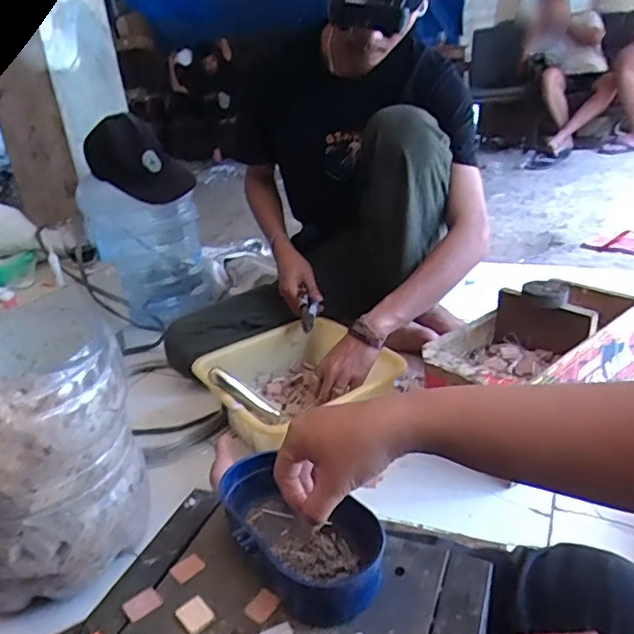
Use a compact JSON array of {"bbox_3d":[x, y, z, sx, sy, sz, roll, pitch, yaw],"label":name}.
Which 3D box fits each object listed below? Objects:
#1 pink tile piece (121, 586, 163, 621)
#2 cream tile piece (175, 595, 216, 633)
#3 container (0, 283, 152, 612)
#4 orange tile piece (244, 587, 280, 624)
[{"bbox_3d":[-0.131,0.214,0.418,0.026,0.004,0.020,-20,29,-29],"label":"pink tile piece"},{"bbox_3d":[-0.088,0.215,0.404,0.021,0.006,0.025,-24,31,-35],"label":"cream tile piece"},{"bbox_3d":[-0.351,0.158,0.686,0.244,0.242,0.250,-17,27,-23],"label":"container"},{"bbox_3d":[-0.040,0.210,0.406,0.019,0.004,0.023,16,32,37],"label":"orange tile piece"}]

